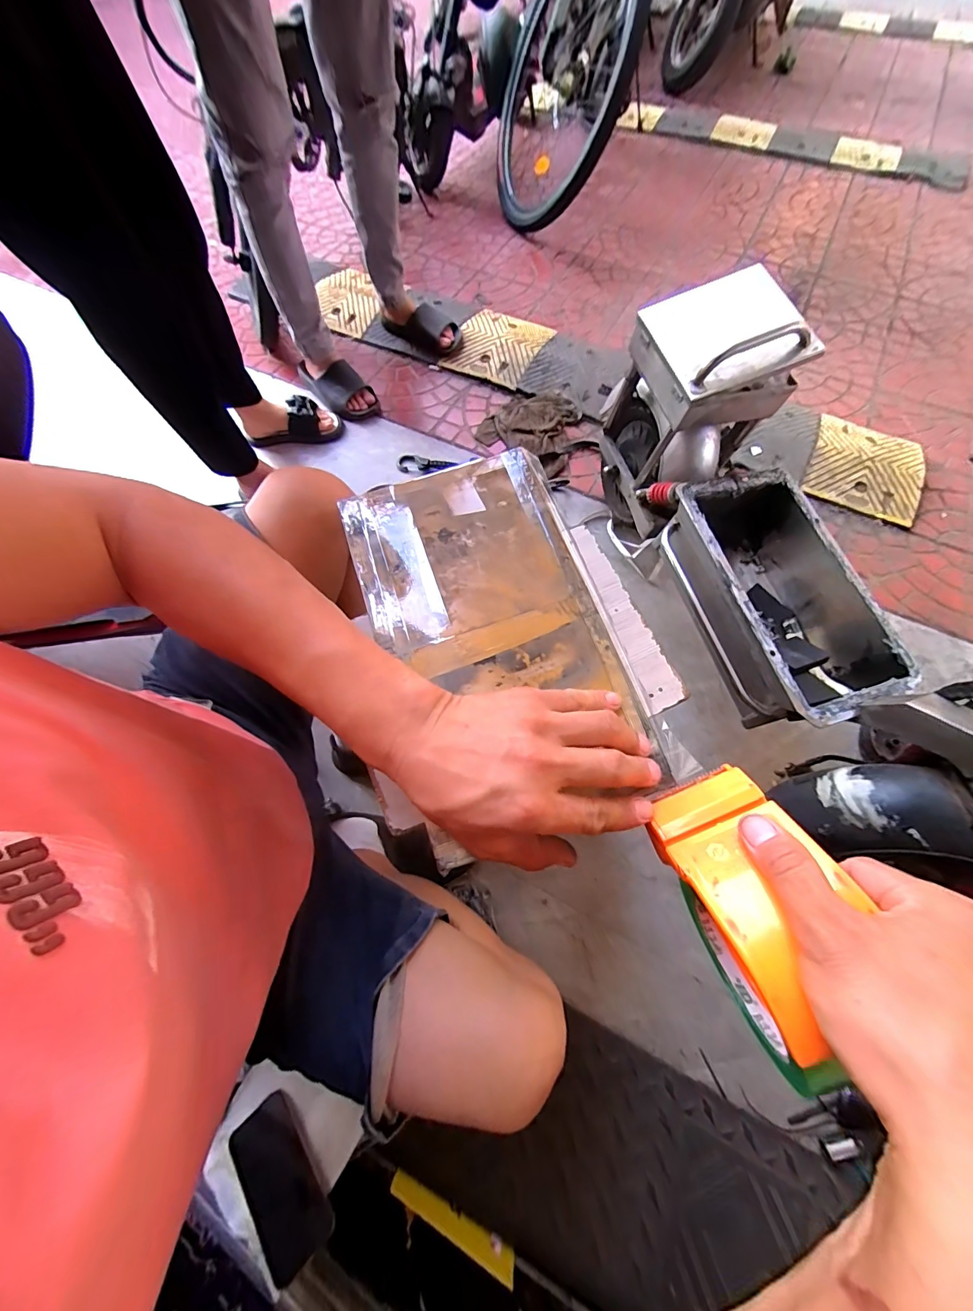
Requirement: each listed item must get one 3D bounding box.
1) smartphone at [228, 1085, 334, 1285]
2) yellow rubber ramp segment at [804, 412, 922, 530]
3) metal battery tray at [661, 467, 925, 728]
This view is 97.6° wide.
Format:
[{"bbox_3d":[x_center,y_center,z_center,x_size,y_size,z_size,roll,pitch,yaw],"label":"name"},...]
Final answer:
[{"bbox_3d":[-0.265,0.675,0.547,0.080,0.012,0.161,-42,59,-18],"label":"smartphone"},{"bbox_3d":[0.920,-0.460,1.037,0.246,0.041,0.278,25,67,11],"label":"yellow rubber ramp segment"},{"bbox_3d":[0.448,-0.094,0.675,0.228,0.139,0.394,-18,72,-3],"label":"metal battery tray"}]

